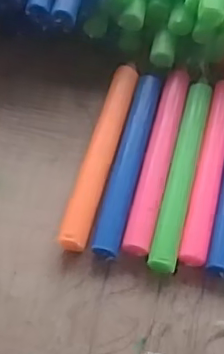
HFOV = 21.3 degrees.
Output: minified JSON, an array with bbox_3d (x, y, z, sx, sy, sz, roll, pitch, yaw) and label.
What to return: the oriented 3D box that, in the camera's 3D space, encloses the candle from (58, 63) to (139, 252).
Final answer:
[{"bbox_3d":[-0.008,-0.018,0.446,0.021,0.013,0.160,14,64,7],"label":"candle"}]

